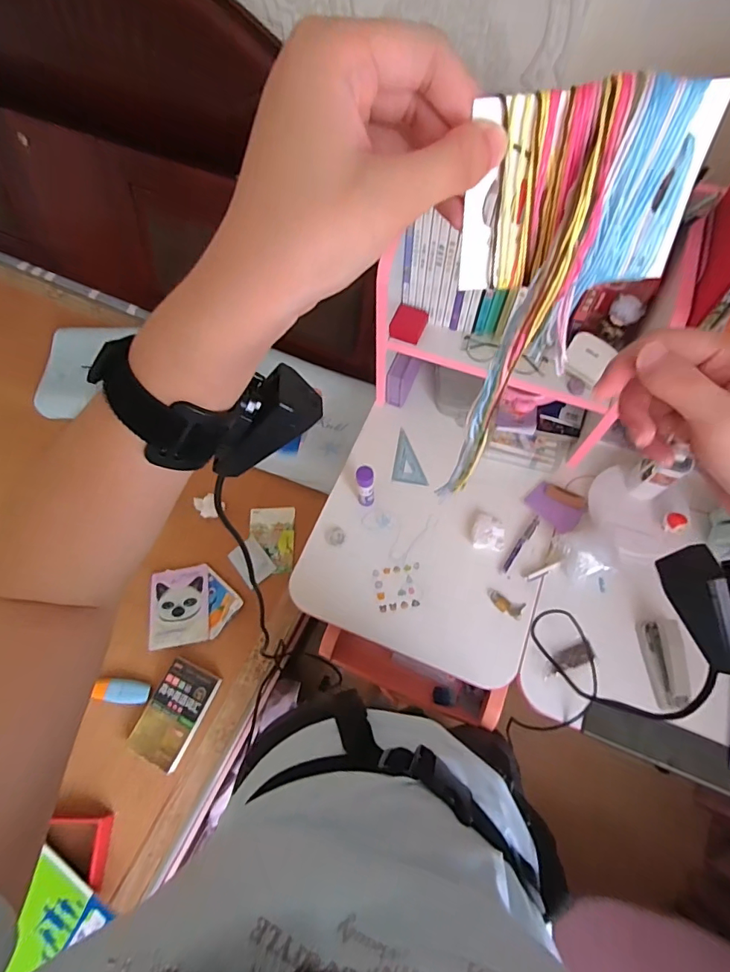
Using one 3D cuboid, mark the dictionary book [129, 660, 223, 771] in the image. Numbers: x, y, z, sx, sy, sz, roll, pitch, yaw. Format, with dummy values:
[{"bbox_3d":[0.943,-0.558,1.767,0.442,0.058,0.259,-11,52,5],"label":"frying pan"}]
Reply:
[{"bbox_3d":[-0.358,0.426,0.863,0.106,0.017,0.171,24,68,11],"label":"dictionary book"}]

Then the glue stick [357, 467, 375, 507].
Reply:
[{"bbox_3d":[0.002,0.005,0.808,0.028,0.113,0.031,-8,66,-3],"label":"glue stick"}]

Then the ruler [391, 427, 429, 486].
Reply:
[{"bbox_3d":[0.093,-0.055,0.891,0.066,0.004,0.105,9,78,5],"label":"ruler"}]

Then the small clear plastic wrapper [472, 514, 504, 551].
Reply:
[{"bbox_3d":[0.220,0.084,0.817,0.056,0.010,0.064,11,66,6],"label":"small clear plastic wrapper"}]

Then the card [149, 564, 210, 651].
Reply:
[{"bbox_3d":[-0.384,0.250,0.956,0.119,0.010,0.159,-9,66,-3],"label":"card"}]

